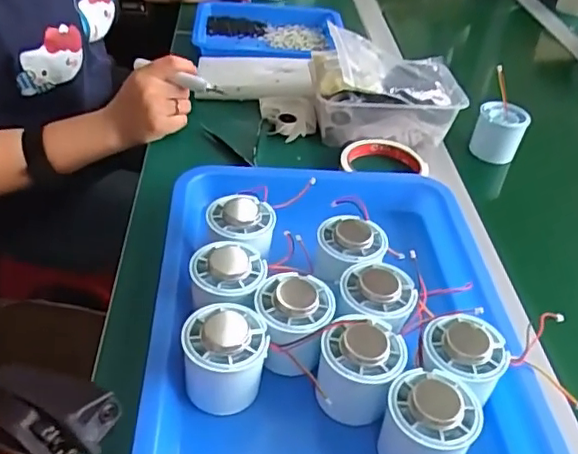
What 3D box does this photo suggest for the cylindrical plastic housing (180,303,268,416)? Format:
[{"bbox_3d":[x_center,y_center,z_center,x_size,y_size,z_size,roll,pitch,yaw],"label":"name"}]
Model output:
[{"bbox_3d":[-0.042,0.089,0.393,0.052,0.058,0.050,4,40,-3],"label":"cylindrical plastic housing"}]

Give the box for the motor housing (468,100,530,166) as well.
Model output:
[{"bbox_3d":[0.243,-0.108,0.682,0.053,0.059,0.053,22,40,18],"label":"motor housing"}]

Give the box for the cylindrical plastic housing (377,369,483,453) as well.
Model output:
[{"bbox_3d":[0.085,0.128,0.365,0.055,0.064,0.059,4,40,-3],"label":"cylindrical plastic housing"}]

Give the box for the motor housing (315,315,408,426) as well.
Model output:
[{"bbox_3d":[0.046,0.096,0.393,0.055,0.055,0.057,10,40,5],"label":"motor housing"}]

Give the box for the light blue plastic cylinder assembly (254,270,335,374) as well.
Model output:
[{"bbox_3d":[0.003,0.070,0.417,0.052,0.056,0.055,4,40,-3],"label":"light blue plastic cylinder assembly"}]

